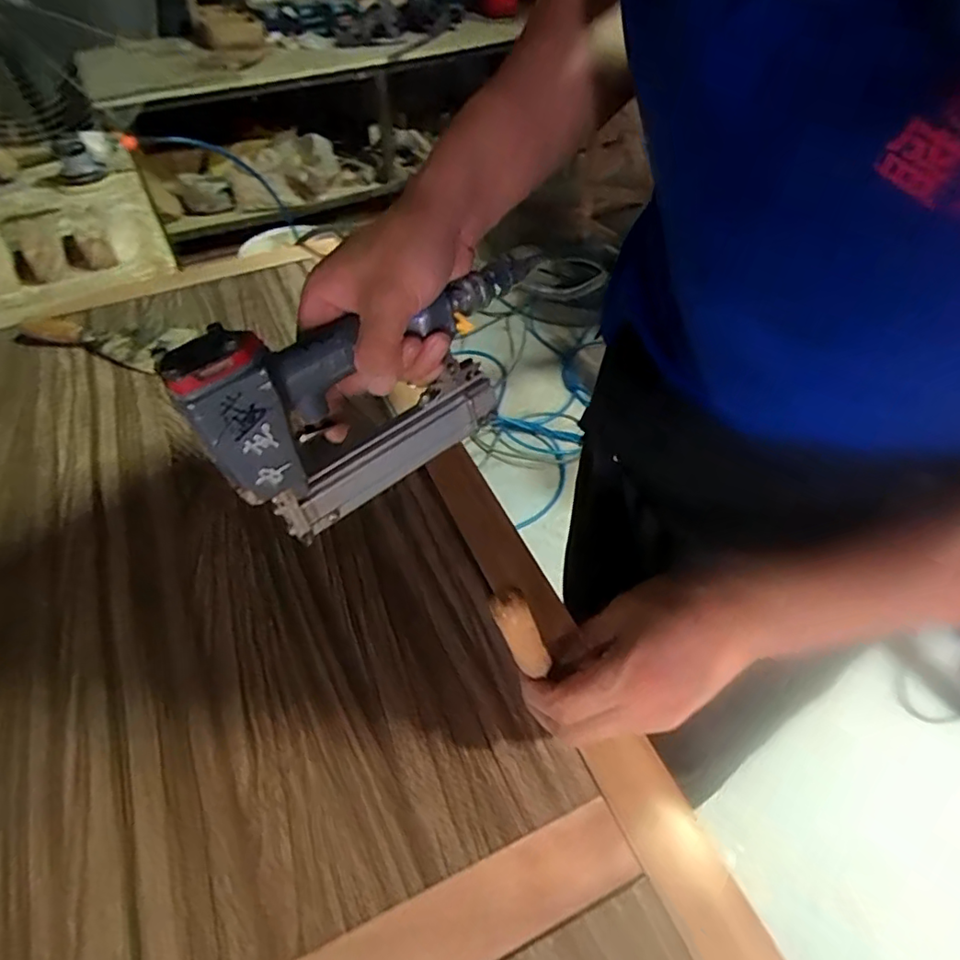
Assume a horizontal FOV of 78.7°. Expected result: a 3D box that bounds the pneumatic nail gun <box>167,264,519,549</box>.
[{"bbox_3d":[-0.069,-0.056,0.375,0.204,0.132,0.054,-29,54,-21],"label":"pneumatic nail gun"}]

